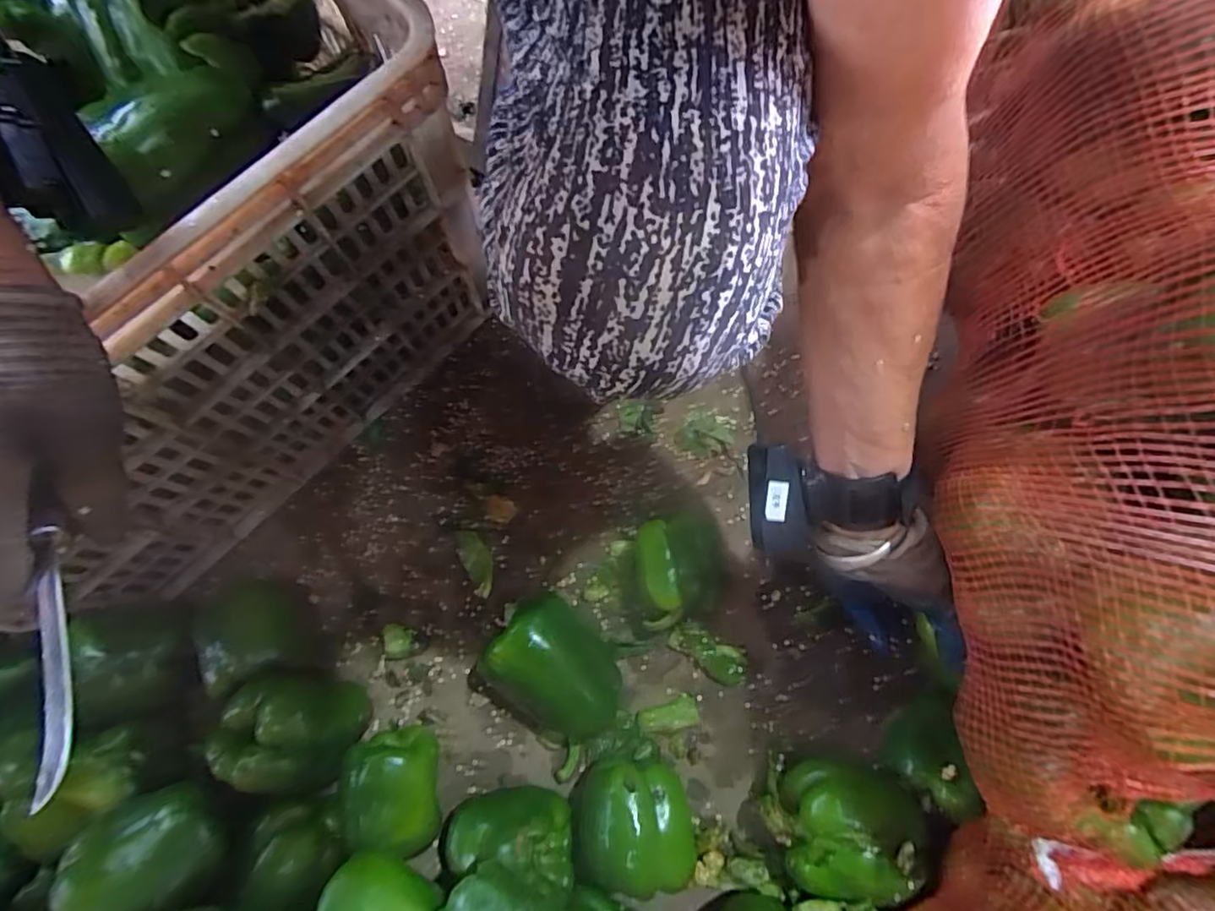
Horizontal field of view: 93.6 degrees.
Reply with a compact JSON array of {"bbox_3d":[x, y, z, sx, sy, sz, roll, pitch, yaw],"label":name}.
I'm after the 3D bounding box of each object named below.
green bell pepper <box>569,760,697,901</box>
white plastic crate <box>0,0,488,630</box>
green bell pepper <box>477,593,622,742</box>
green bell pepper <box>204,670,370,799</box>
[{"bbox_3d":[0.015,0.285,0.449,0.092,0.084,0.084,0,76,-2],"label":"green bell pepper"},{"bbox_3d":[-0.411,-0.156,0.456,0.379,0.287,0.518,42,79,8],"label":"white plastic crate"},{"bbox_3d":[-0.041,0.182,0.478,0.085,0.081,0.115,-43,81,-11],"label":"green bell pepper"},{"bbox_3d":[-0.250,0.215,0.457,0.093,0.100,0.083,24,77,4],"label":"green bell pepper"}]

